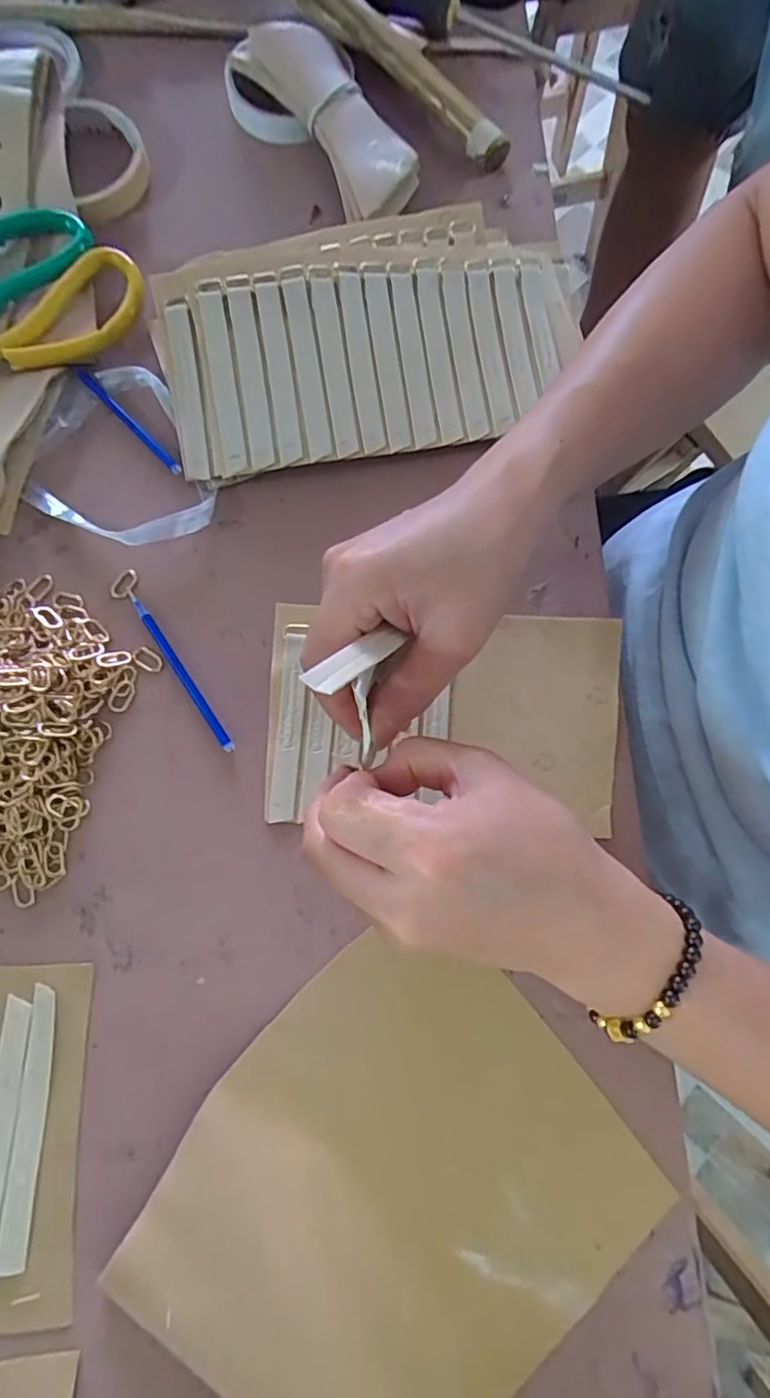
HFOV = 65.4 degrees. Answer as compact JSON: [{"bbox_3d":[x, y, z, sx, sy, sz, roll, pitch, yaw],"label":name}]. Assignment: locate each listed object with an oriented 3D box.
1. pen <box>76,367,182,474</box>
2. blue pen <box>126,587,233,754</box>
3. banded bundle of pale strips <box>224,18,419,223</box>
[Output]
[{"bbox_3d":[-0.153,-0.168,0.357,0.007,0.004,0.093,-44,82,-10],"label":"pen"},{"bbox_3d":[-0.112,-0.016,0.325,0.007,0.007,0.104,-34,80,-8],"label":"blue pen"},{"bbox_3d":[-0.042,-0.376,0.395,0.082,0.040,0.169,-27,80,-7],"label":"banded bundle of pale strips"}]

